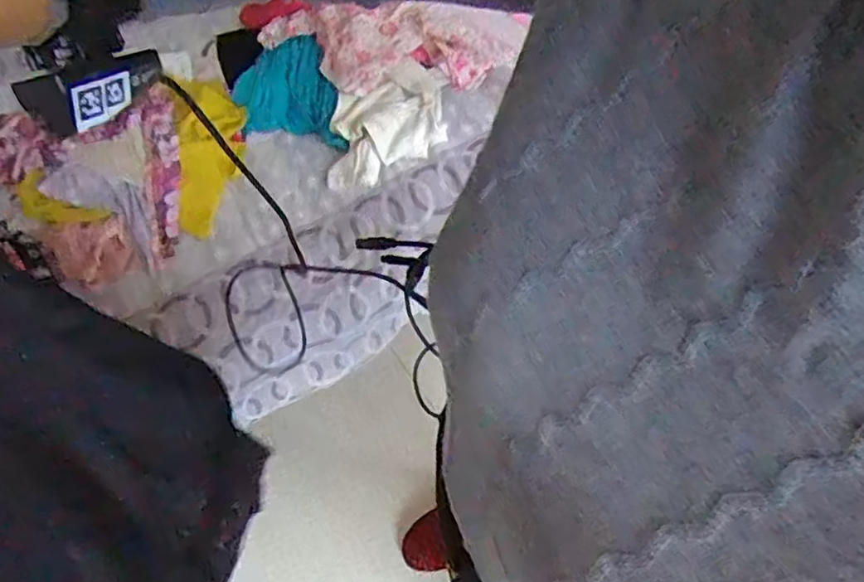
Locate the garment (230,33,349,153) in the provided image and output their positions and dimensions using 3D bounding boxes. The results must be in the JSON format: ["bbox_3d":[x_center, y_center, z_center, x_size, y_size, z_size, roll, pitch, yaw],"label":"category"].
[{"bbox_3d":[-0.260,-0.344,1.147,0.165,0.095,0.221,-18,59,-9],"label":"garment"}]

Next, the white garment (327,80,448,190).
[{"bbox_3d":[-0.078,-0.269,1.113,0.196,0.058,0.174,-4,58,0],"label":"white garment"}]

